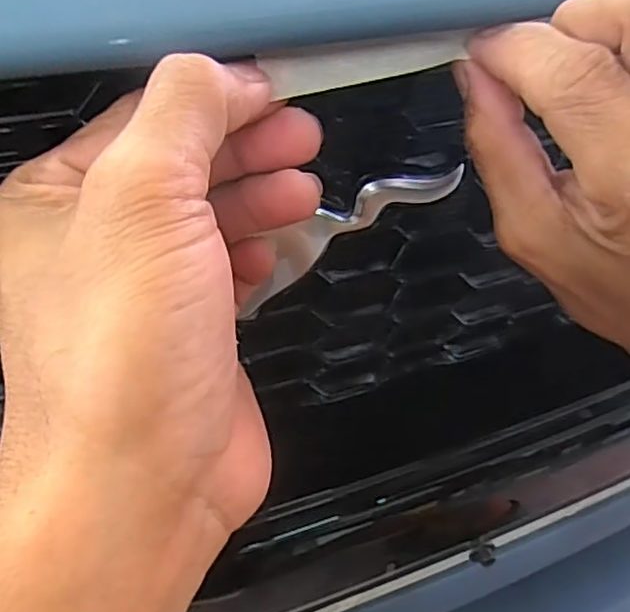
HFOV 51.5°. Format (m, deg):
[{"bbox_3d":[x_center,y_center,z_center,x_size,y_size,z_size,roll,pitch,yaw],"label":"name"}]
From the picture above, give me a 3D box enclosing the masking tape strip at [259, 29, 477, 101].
[{"bbox_3d":[0.016,-0.073,0.195,0.062,0.004,0.014,-15,80,-17],"label":"masking tape strip"}]

